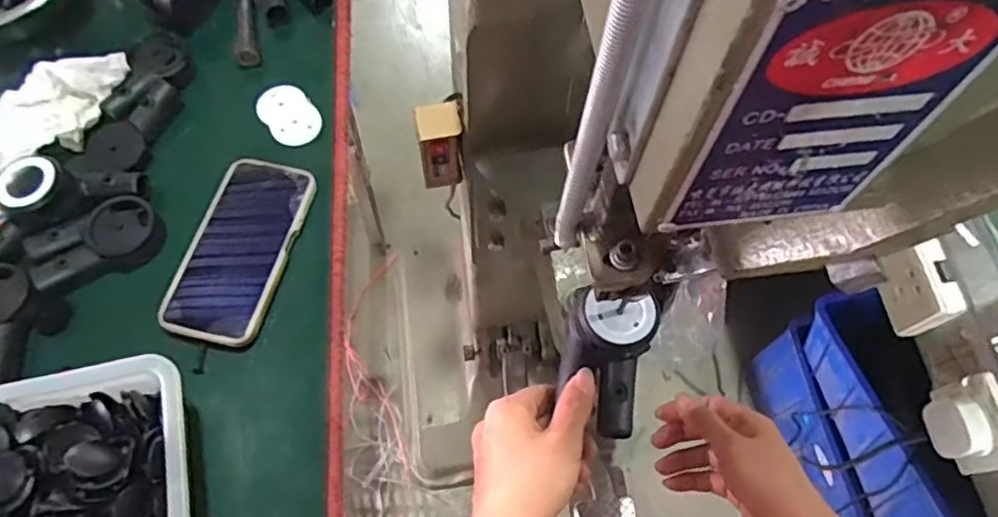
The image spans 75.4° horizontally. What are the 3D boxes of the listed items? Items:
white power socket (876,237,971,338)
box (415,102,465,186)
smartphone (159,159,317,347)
[{"bbox_3d":[0.445,0.034,0.689,0.027,0.088,0.086,-8,65,-5],"label":"white power socket"},{"bbox_3d":[-0.070,-0.132,0.762,0.055,0.108,0.051,-10,65,-6],"label":"box"},{"bbox_3d":[-0.221,-0.011,0.555,0.083,0.015,0.167,12,65,4],"label":"smartphone"}]

